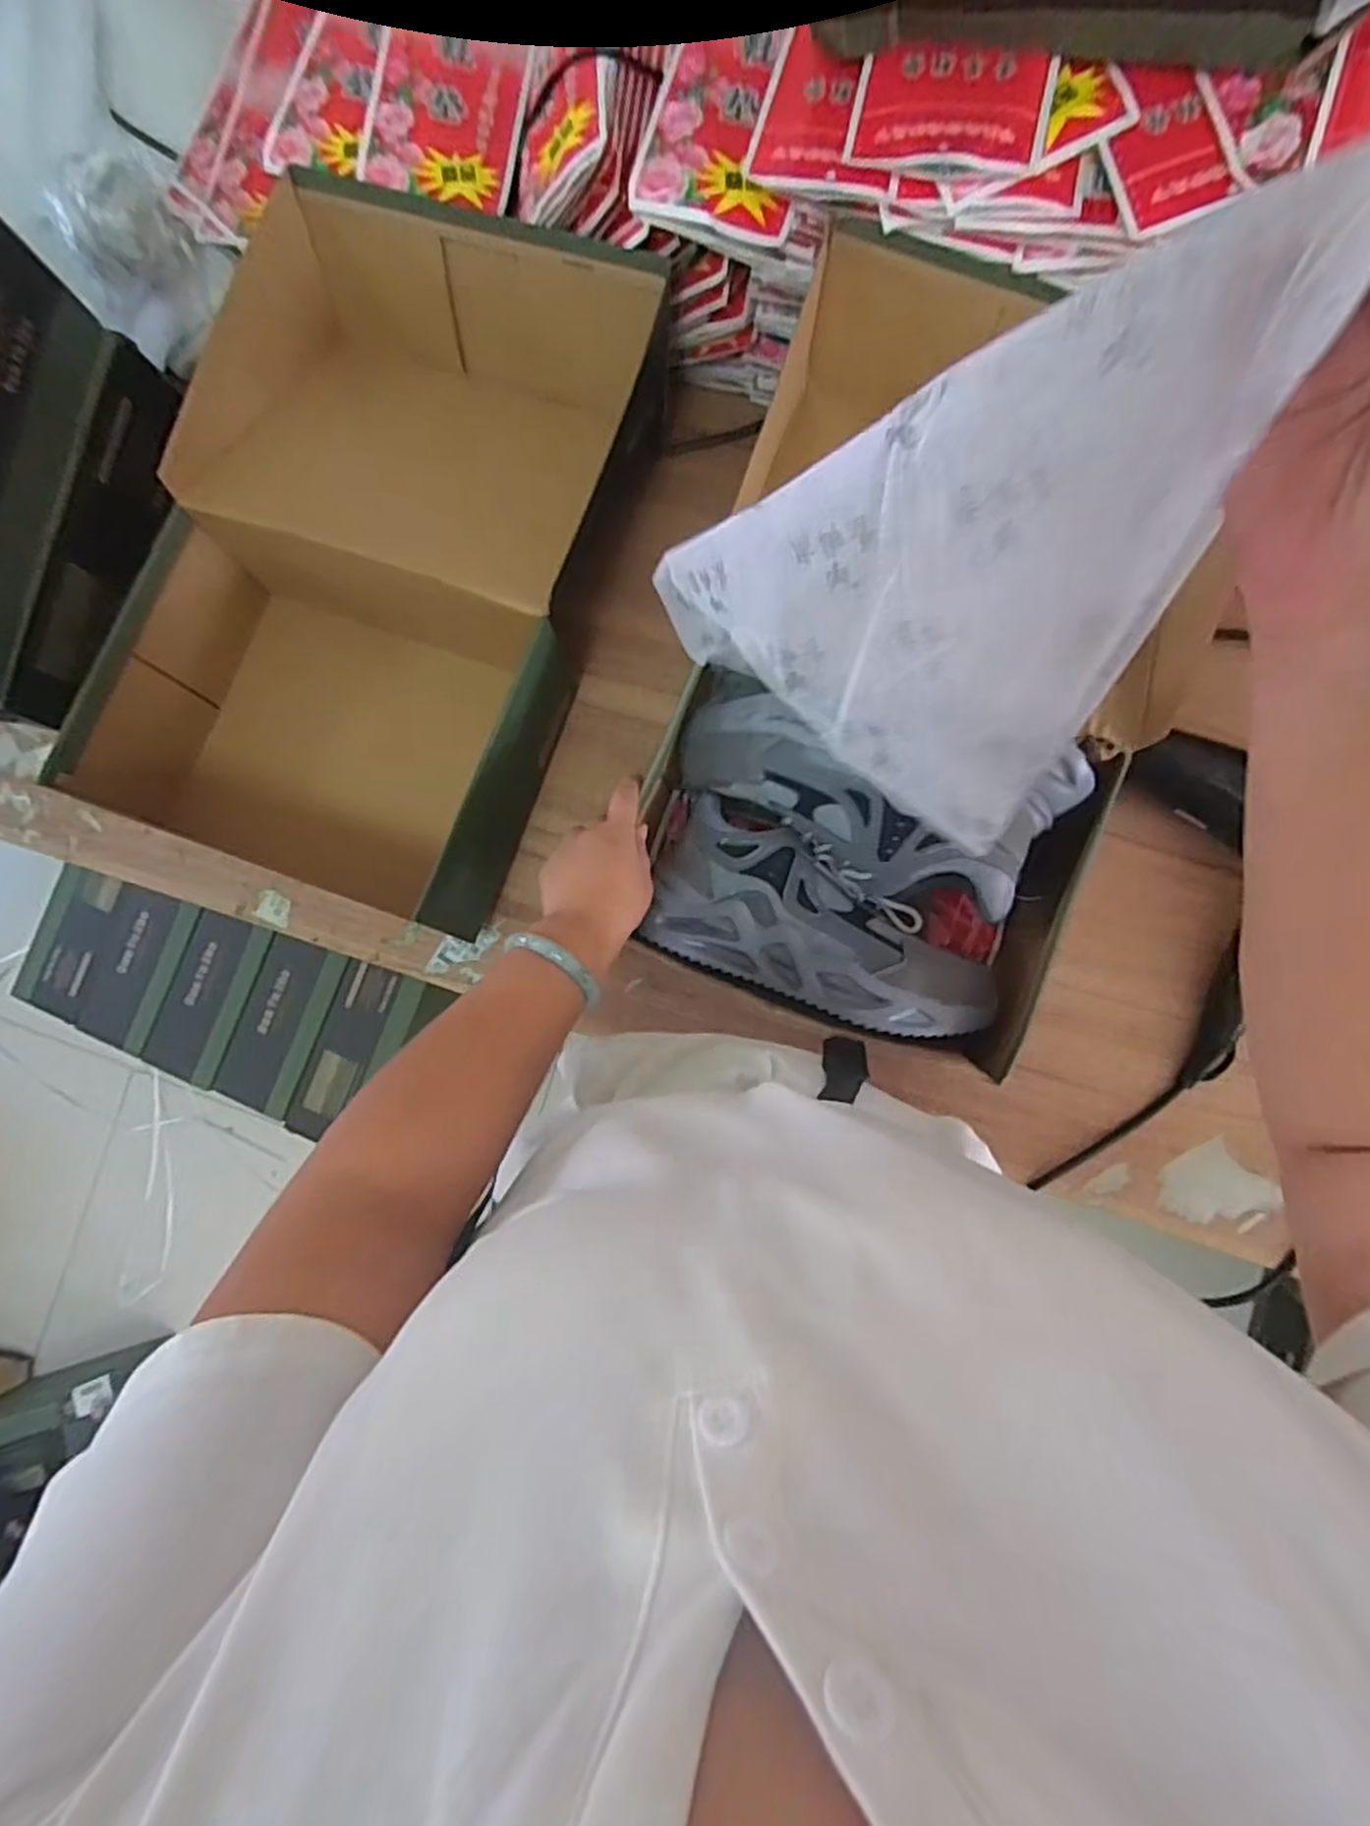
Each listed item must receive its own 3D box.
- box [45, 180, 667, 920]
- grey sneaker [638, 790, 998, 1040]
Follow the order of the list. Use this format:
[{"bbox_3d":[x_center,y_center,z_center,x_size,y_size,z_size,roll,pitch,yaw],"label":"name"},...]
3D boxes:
[{"bbox_3d":[-0.251,-0.288,0.667,0.351,0.158,0.539,19,89,7],"label":"box"},{"bbox_3d":[0.103,0.002,0.587,0.273,0.098,0.134,22,89,8],"label":"grey sneaker"}]

